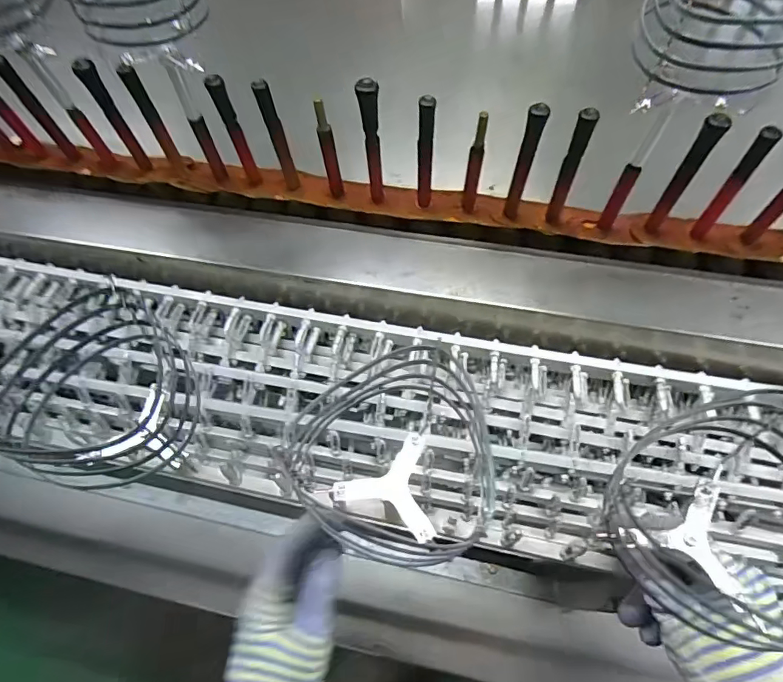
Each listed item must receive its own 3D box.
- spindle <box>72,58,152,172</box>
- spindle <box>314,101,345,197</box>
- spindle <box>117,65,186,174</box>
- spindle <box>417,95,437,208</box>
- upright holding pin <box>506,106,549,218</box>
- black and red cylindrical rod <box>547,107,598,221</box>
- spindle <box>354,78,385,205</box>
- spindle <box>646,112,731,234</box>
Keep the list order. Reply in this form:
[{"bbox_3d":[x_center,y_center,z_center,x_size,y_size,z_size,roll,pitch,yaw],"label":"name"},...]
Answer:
[{"bbox_3d":[-0.322,-0.260,0.572,0.023,0.140,0.017,-33,70,-10],"label":"spindle"},{"bbox_3d":[-0.070,-0.212,0.555,0.016,0.128,0.020,-12,67,-2],"label":"spindle"},{"bbox_3d":[-0.272,-0.251,0.565,0.019,0.134,0.020,-28,69,-9],"label":"spindle"},{"bbox_3d":[0.037,-0.197,0.532,0.016,0.150,0.017,0,67,3],"label":"spindle"},{"bbox_3d":[0.139,-0.182,0.513,0.017,0.140,0.023,13,69,8],"label":"upright holding pin"},{"bbox_3d":[0.185,-0.175,0.510,0.018,0.142,0.023,13,69,8],"label":"black and red cylindrical rod"},{"bbox_3d":[-0.020,-0.210,0.535,0.020,0.157,0.023,-5,67,1],"label":"spindle"},{"bbox_3d":[0.289,-0.162,0.489,0.020,0.144,0.018,23,70,12],"label":"spindle"}]

